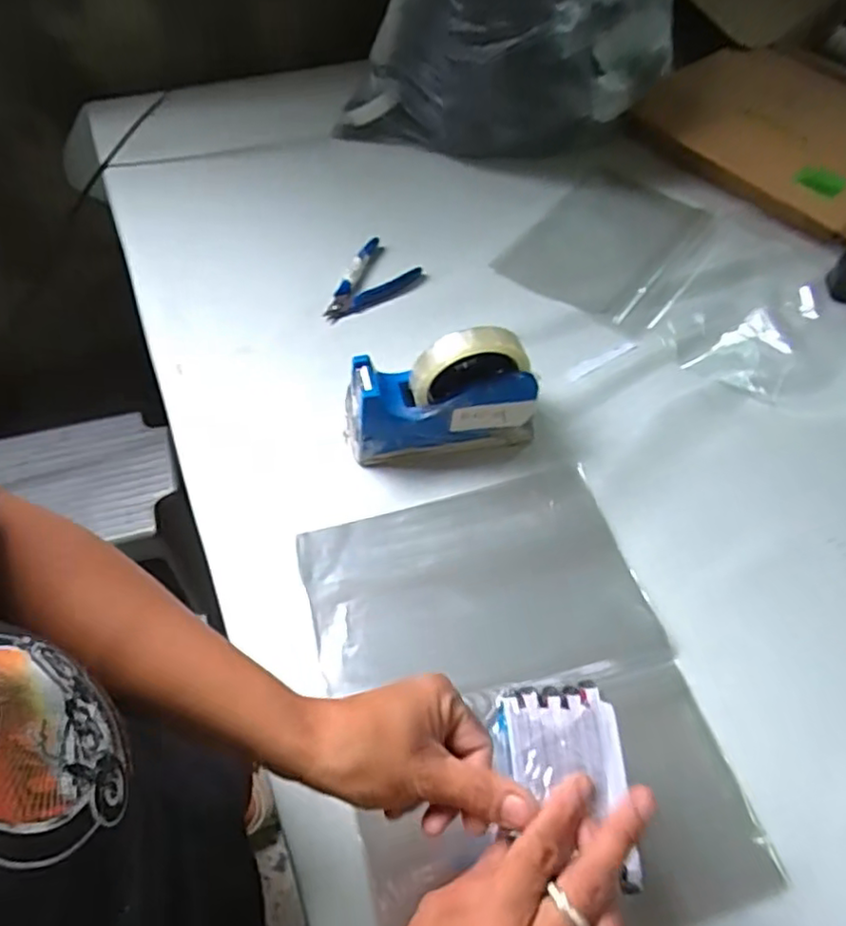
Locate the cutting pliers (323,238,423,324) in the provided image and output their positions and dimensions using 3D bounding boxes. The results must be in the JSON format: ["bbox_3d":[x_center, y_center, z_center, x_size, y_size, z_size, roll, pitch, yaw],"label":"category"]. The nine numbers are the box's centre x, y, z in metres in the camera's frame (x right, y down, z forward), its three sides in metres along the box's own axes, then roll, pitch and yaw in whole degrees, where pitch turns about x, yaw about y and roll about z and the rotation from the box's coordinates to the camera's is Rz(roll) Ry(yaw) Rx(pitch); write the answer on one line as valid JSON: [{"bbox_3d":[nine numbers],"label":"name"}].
[{"bbox_3d":[-0.059,-0.184,0.661,0.065,0.012,0.116,30,63,16],"label":"cutting pliers"}]

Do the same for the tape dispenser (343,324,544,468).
[{"bbox_3d":[0.016,-0.056,0.528,0.158,0.115,0.056,-8,59,-7],"label":"tape dispenser"}]

